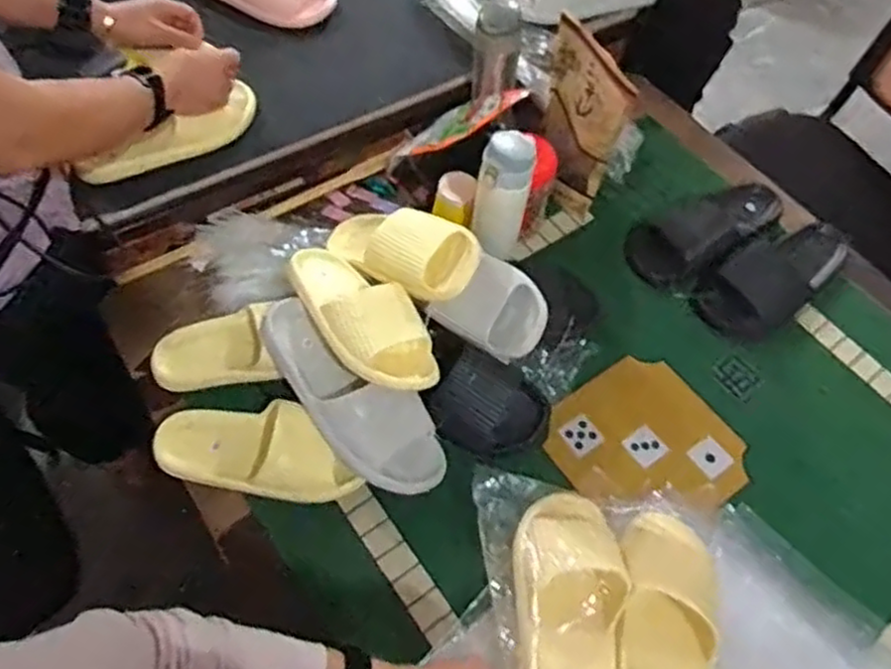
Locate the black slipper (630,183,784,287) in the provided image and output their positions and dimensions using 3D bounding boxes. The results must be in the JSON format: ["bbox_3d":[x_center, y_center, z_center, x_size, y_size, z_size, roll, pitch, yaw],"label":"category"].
[{"bbox_3d":[0.390,-0.163,1.046,0.262,0.074,0.122,-26,65,-18],"label":"black slipper"}]

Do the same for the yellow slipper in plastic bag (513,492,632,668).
[{"bbox_3d":[0.121,0.256,0.689,0.109,0.080,0.278,9,42,1],"label":"yellow slipper in plastic bag"}]

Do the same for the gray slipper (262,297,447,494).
[{"bbox_3d":[-0.109,0.069,0.814,0.105,0.061,0.282,-39,85,-27],"label":"gray slipper"}]

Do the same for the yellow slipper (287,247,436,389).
[{"bbox_3d":[-0.108,-0.028,0.828,0.100,0.073,0.248,-33,68,-21],"label":"yellow slipper"}]

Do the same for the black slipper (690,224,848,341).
[{"bbox_3d":[0.485,-0.084,1.024,0.250,0.067,0.115,-29,66,-19],"label":"black slipper"}]

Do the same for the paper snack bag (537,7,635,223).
[{"bbox_3d":[0.186,-0.307,1.009,0.060,0.211,0.172,-11,61,-11],"label":"paper snack bag"}]

